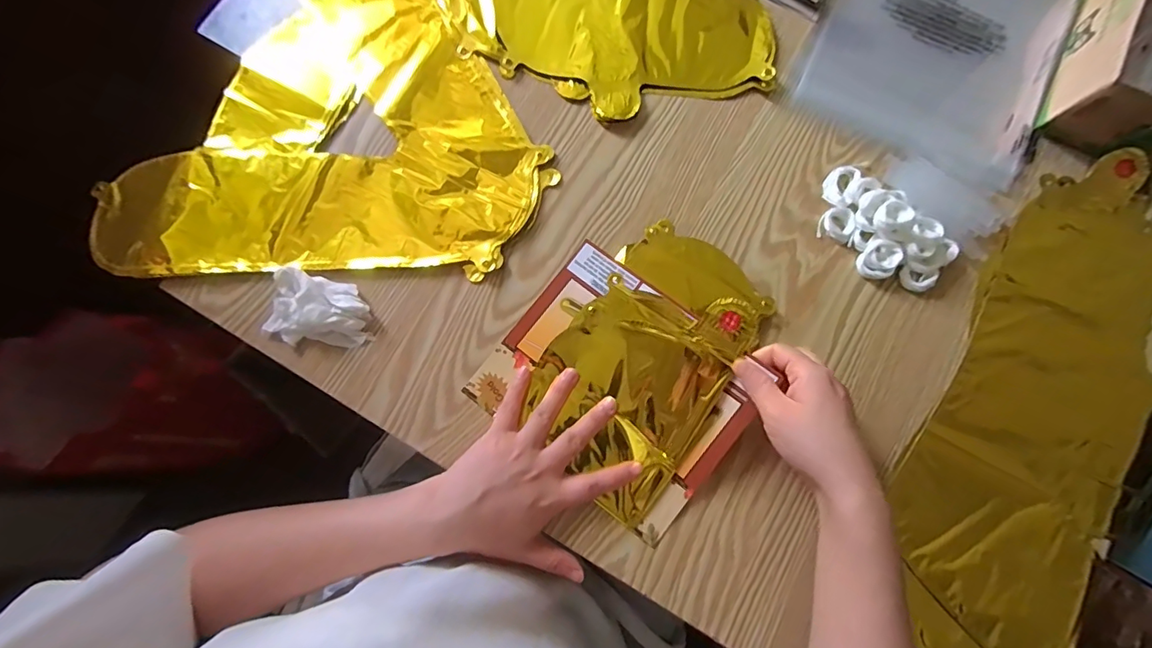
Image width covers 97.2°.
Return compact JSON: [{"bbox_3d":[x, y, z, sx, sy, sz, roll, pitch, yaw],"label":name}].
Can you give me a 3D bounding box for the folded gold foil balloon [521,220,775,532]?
[{"bbox_3d":[0.057,0.028,0.402,0.132,0.049,0.217,35,81,6],"label":"folded gold foil balloon"}]

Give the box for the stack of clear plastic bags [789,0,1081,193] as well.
[{"bbox_3d":[0.337,-0.267,0.467,0.207,0.011,0.248,26,80,4],"label":"stack of clear plastic bags"}]

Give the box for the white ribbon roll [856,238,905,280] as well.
[{"bbox_3d":[0.250,-0.054,0.419,0.028,0.015,0.030,0,79,0],"label":"white ribbon roll"}]

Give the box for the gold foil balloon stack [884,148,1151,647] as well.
[{"bbox_3d":[0.376,0.073,0.399,0.164,0.014,0.431,30,81,5],"label":"gold foil balloon stack"}]

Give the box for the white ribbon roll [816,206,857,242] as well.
[{"bbox_3d":[0.221,-0.085,0.429,0.027,0.007,0.029,0,79,0],"label":"white ribbon roll"}]

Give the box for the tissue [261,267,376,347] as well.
[{"bbox_3d":[-0.205,-0.010,0.404,0.078,0.022,0.054,11,80,2],"label":"tissue"}]

